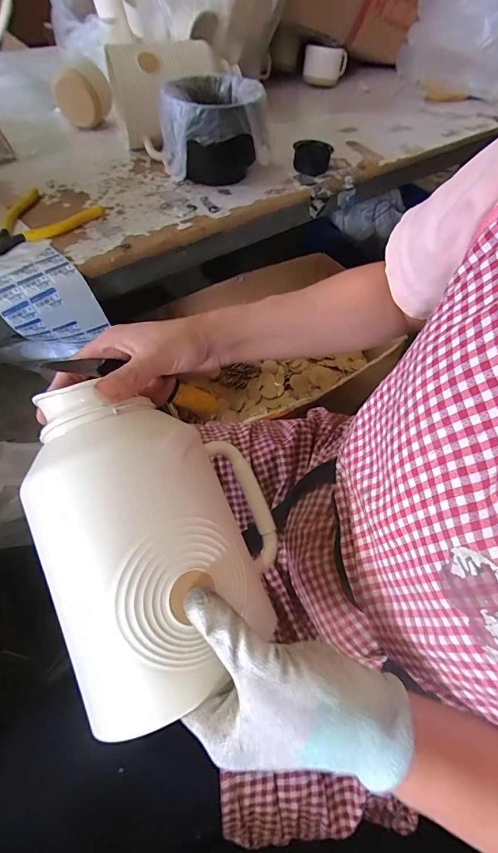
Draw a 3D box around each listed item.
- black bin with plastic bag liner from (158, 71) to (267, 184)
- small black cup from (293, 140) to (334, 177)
[{"bbox_3d":[-0.056,-0.461,0.605,0.156,0.114,0.128,-13,58,-12],"label":"black bin with plastic bag liner"},{"bbox_3d":[0.109,-0.470,0.668,0.064,0.037,0.064,2,56,-3],"label":"small black cup"}]

